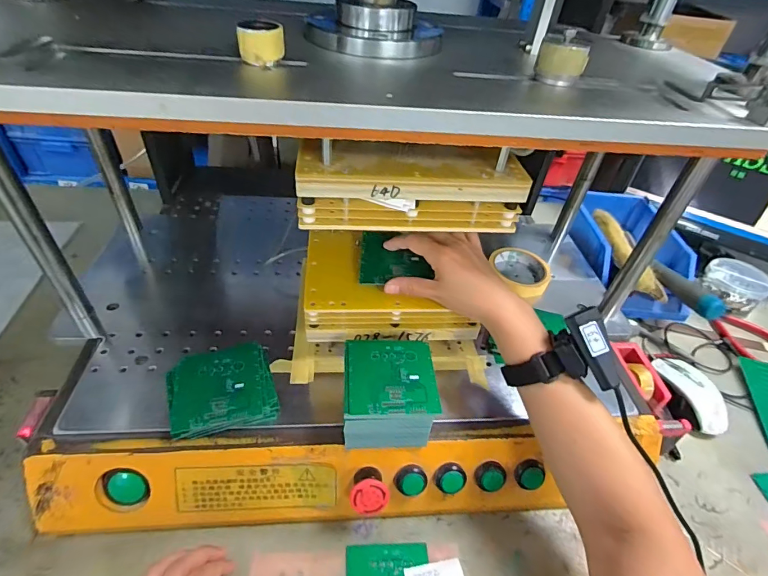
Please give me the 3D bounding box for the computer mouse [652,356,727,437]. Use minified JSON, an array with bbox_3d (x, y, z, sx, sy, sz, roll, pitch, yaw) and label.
[{"bbox_3d":[0.421,0.143,0.574,0.065,0.038,0.116,4,44,-3],"label":"computer mouse"}]

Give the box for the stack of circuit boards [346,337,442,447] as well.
[{"bbox_3d":[0.004,0.109,0.416,0.088,0.067,0.094,1,44,-6],"label":"stack of circuit boards"}]

